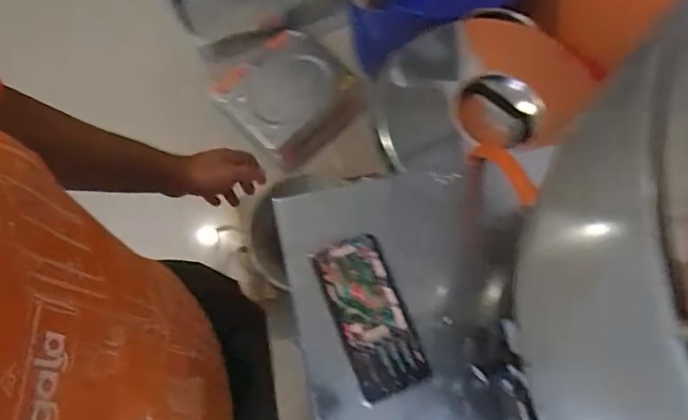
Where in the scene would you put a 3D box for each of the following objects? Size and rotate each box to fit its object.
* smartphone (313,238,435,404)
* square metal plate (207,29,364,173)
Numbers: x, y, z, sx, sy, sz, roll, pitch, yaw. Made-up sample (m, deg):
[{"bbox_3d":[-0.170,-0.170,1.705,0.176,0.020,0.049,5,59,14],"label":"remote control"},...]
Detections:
[{"bbox_3d":[0.027,0.108,0.549,0.073,0.011,0.159,-19,72,-8],"label":"smartphone"},{"bbox_3d":[-0.158,-0.338,1.499,0.334,0.032,0.390,-42,77,-14],"label":"square metal plate"}]

